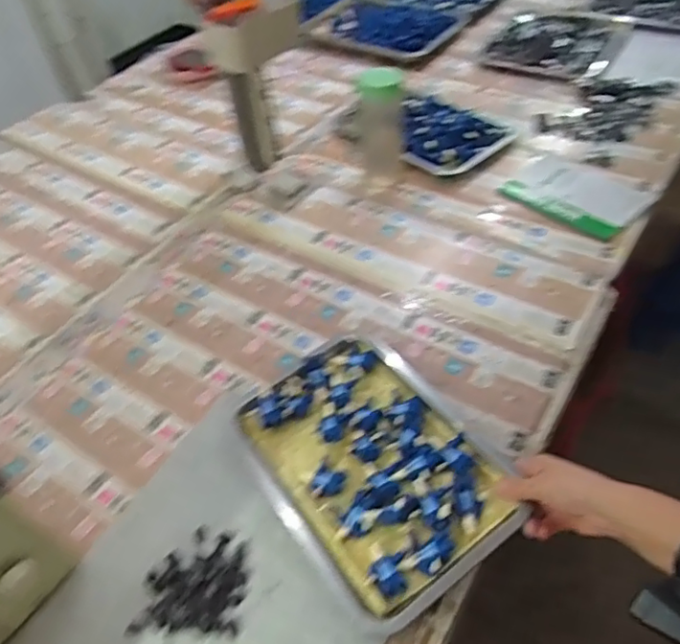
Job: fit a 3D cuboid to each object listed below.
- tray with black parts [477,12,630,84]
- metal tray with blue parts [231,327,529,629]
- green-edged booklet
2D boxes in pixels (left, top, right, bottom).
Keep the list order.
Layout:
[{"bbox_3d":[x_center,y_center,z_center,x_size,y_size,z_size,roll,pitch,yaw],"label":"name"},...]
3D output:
[{"bbox_3d":[0.479,-0.624,1.282,0.269,0.044,0.294,22,54,25],"label":"tray with black parts"},{"bbox_3d":[0.032,0.141,0.613,0.210,0.031,0.293,-29,51,-19],"label":"metal tray with blue parts"},{"bbox_3d":[0.388,-0.211,0.935,0.149,0.021,0.205,-35,53,-23],"label":"green-edged booklet"}]

